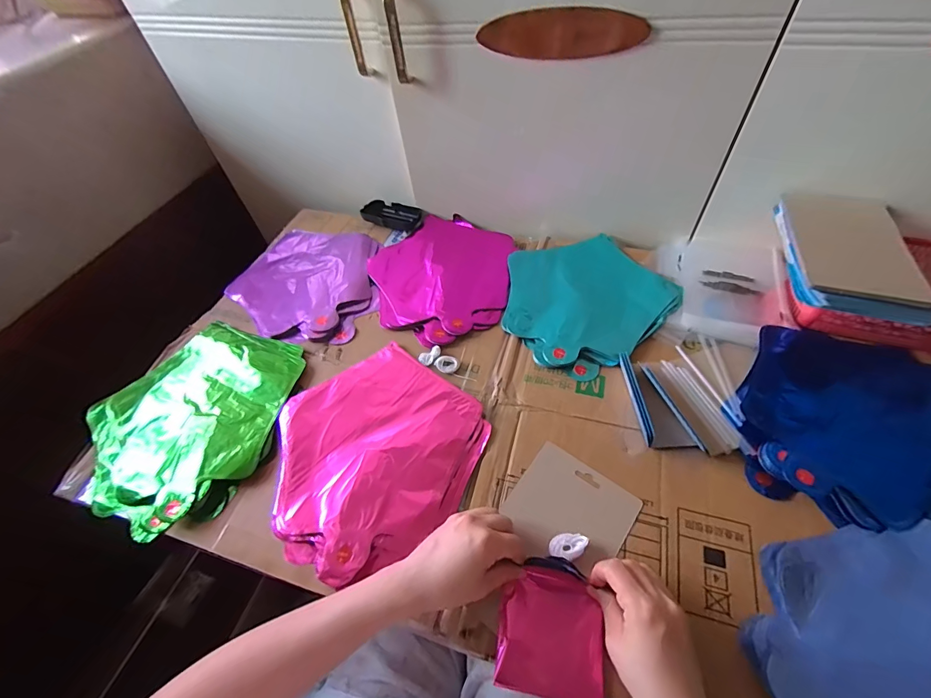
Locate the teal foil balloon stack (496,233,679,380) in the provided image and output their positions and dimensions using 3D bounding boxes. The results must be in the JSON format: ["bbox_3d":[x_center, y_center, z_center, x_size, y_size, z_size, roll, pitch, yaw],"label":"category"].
[{"bbox_3d":[0.159,-0.080,0.573,0.225,0.017,0.227,-29,56,-16],"label":"teal foil balloon stack"}]

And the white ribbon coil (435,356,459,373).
[{"bbox_3d":[-0.024,0.019,0.515,0.029,0.005,0.024,15,56,16],"label":"white ribbon coil"}]

